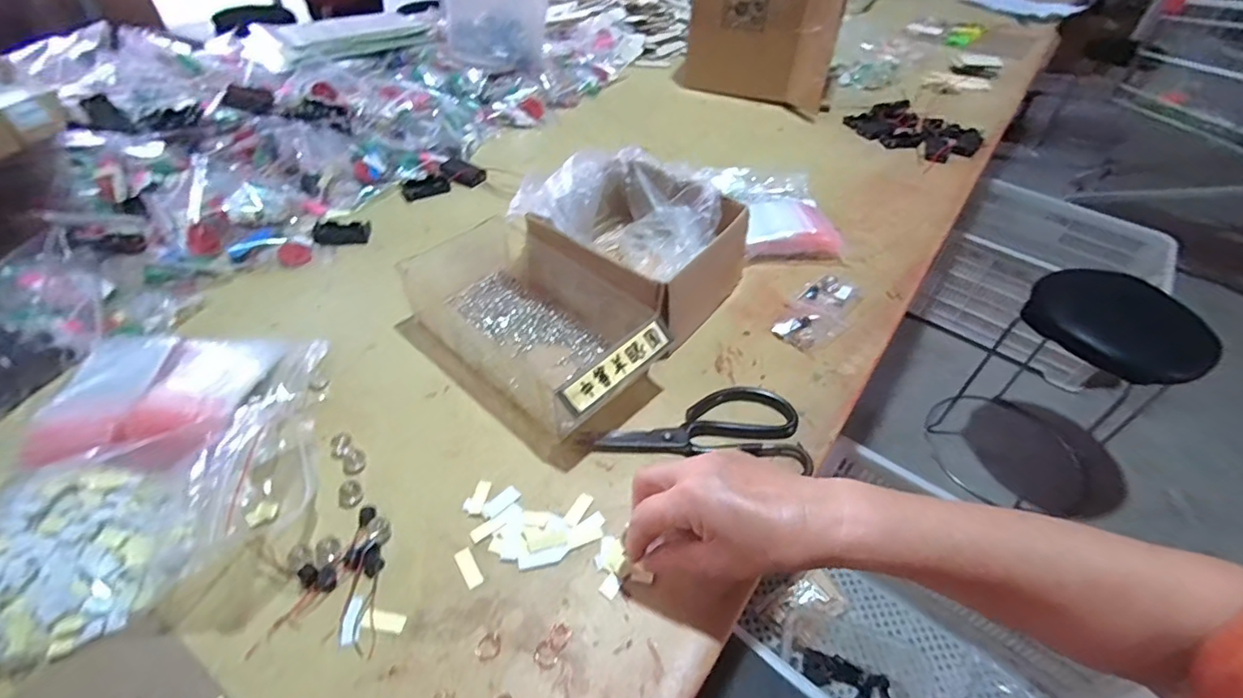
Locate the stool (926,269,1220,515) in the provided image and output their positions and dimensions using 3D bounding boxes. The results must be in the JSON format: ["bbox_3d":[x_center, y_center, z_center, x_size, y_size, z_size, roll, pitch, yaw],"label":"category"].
[{"bbox_3d":[0.950,0.097,1.193,0.324,0.470,0.317,-28,53,-27],"label":"stool"}]

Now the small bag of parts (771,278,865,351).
[{"bbox_3d":[0.210,-0.040,0.578,0.057,0.013,0.121,30,51,24],"label":"small bag of parts"}]

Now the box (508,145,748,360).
[{"bbox_3d":[0.016,-0.116,0.578,0.194,0.103,0.195,30,51,24],"label":"box"}]

